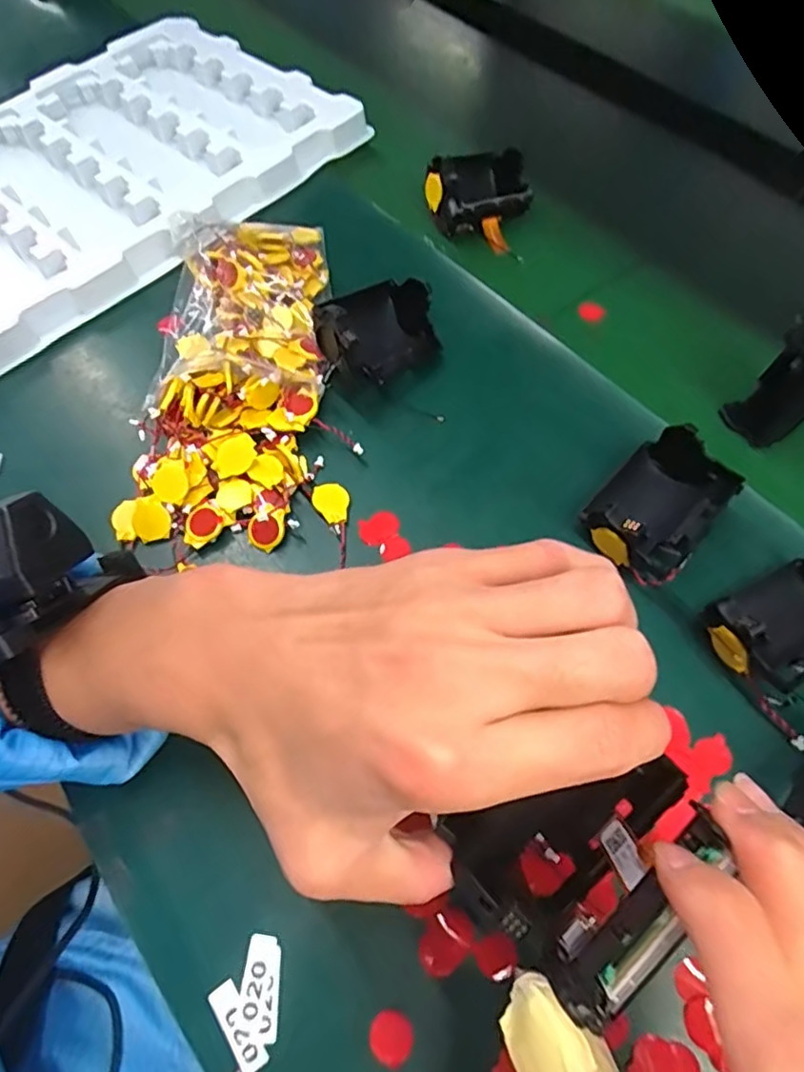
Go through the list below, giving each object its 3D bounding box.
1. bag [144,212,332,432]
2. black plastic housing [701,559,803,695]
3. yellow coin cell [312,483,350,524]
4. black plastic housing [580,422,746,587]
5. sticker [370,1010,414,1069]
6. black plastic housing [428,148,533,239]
[{"bbox_3d":[-0.099,-0.142,0.375,0.101,0.025,0.172,-1,61,-1],"label":"bag"},{"bbox_3d":[0.181,0.039,0.275,0.077,0.041,0.046,-24,64,-13],"label":"black plastic housing"},{"bbox_3d":[-0.038,-0.019,0.325,0.019,0.004,0.025,-29,65,-16],"label":"yellow coin cell"},{"bbox_3d":[0.131,-0.015,0.305,0.053,0.040,0.074,40,68,19],"label":"black plastic housing"},{"bbox_3d":[-0.004,0.187,0.222,0.015,0.005,0.016,0,61,0],"label":"sticker"},{"bbox_3d":[0.058,-0.254,0.442,0.072,0.045,0.035,-24,64,-13],"label":"black plastic housing"}]

